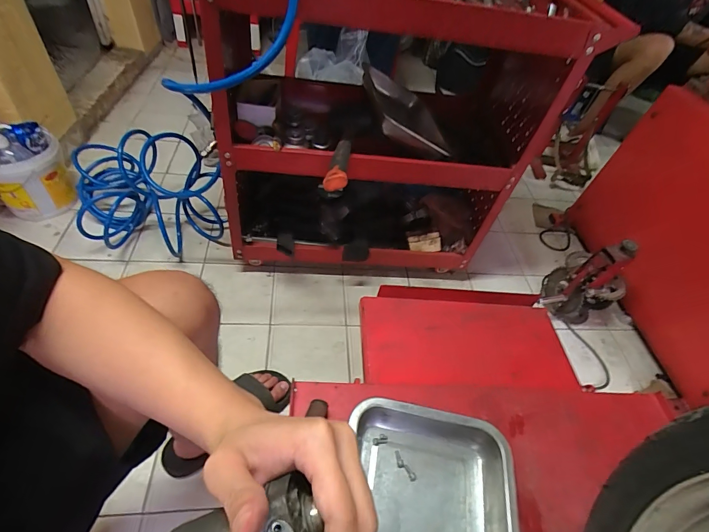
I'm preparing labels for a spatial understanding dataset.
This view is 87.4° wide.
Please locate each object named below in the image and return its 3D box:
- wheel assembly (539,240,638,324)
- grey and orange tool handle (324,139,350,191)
[{"bbox_3d":[0.651,0.055,1.044,0.196,0.301,0.174,-34,63,-32],"label":"wheel assembly"},{"bbox_3d":[-0.030,-0.191,0.716,0.042,0.036,0.144,10,49,-3],"label":"grey and orange tool handle"}]

